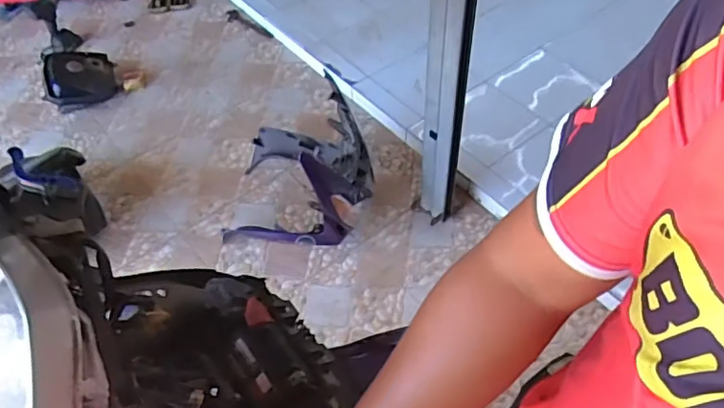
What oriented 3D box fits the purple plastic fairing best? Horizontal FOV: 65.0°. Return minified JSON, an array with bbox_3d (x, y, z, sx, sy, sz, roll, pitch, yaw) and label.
[{"bbox_3d":[-0.184,-0.115,1.670,0.430,0.333,0.399,-2,52,2],"label":"purple plastic fairing"}]

